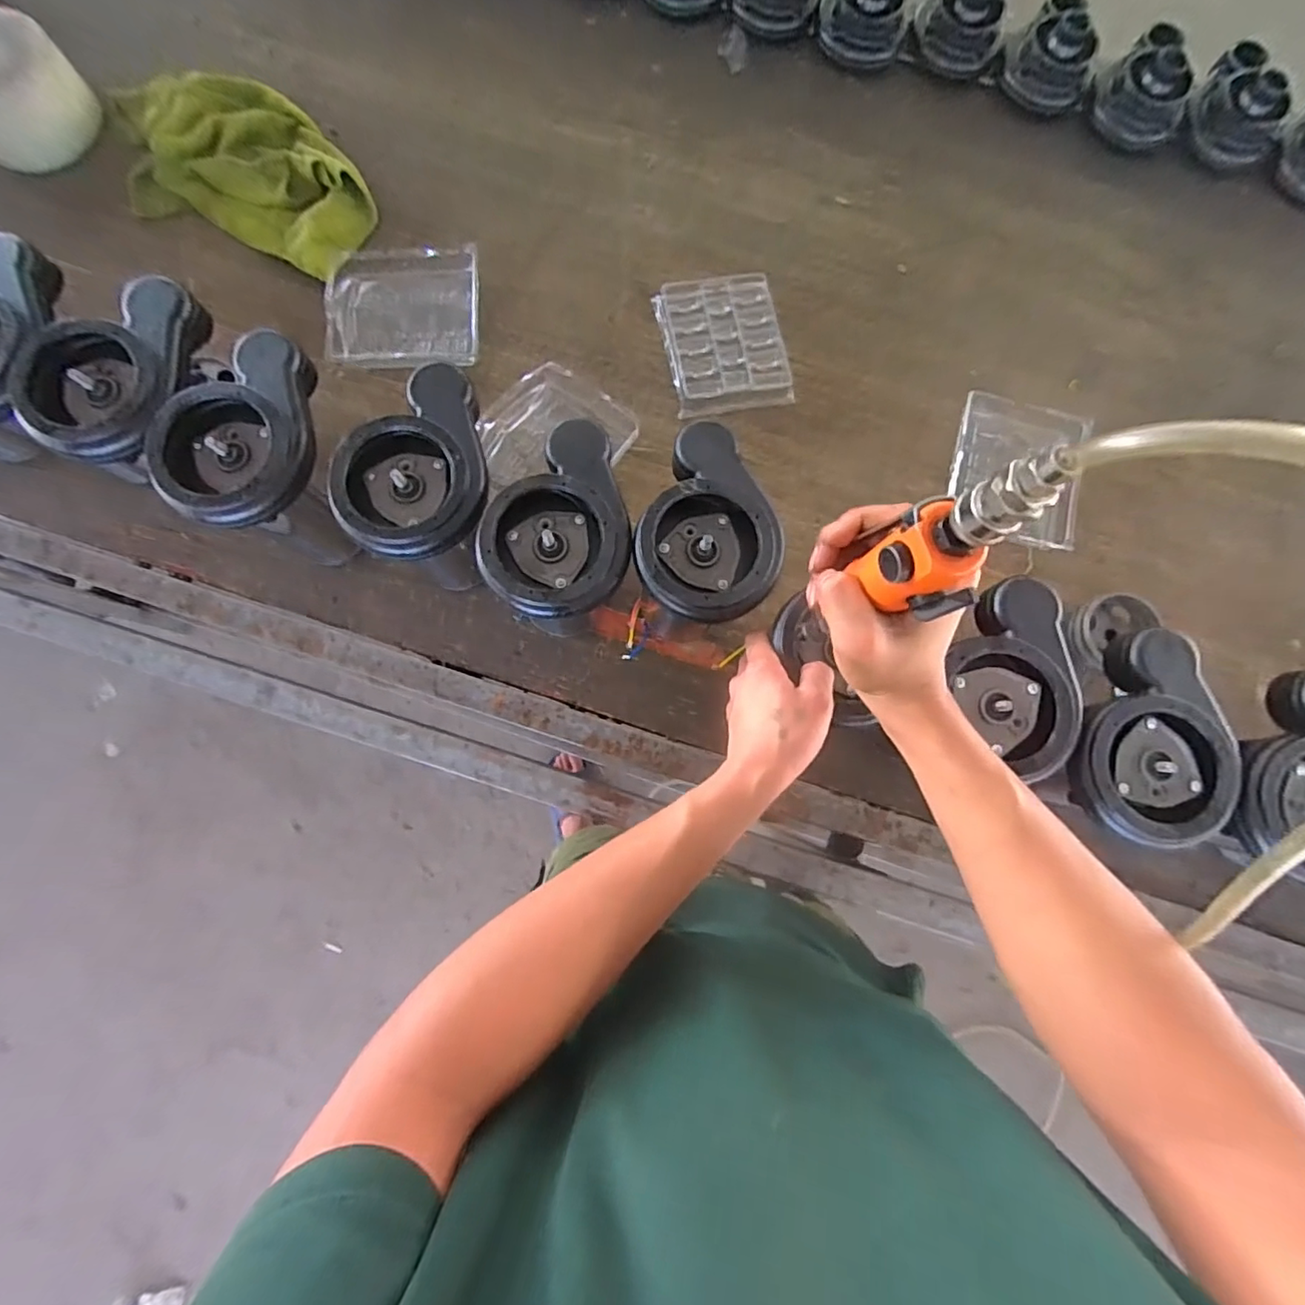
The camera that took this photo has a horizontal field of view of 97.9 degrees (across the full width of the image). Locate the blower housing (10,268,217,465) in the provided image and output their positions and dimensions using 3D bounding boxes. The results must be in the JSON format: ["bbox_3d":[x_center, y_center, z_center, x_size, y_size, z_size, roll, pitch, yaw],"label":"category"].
[{"bbox_3d":[-0.458,-0.236,0.487,0.137,0.051,0.160,0,79,-1],"label":"blower housing"}]

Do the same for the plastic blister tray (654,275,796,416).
[{"bbox_3d":[0.086,-0.374,0.689,0.136,0.028,0.166,-11,79,-3],"label":"plastic blister tray"}]

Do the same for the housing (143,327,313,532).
[{"bbox_3d":[-0.346,-0.183,0.475,0.110,0.040,0.158,-3,79,-2],"label":"housing"}]

